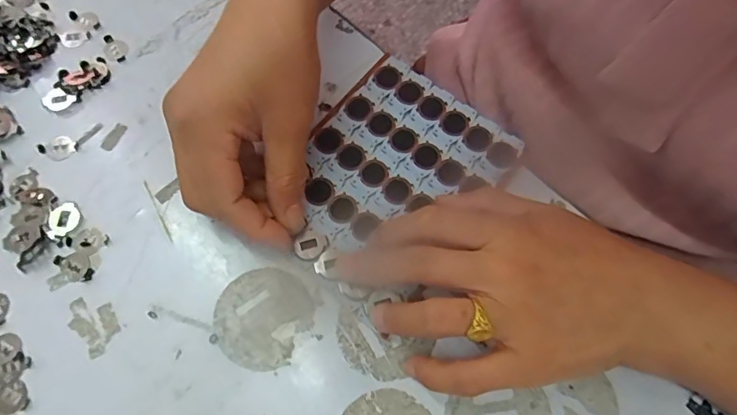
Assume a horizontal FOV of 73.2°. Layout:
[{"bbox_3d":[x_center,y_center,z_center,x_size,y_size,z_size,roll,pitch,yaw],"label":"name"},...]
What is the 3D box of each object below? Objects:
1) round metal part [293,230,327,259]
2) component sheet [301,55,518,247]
[{"bbox_3d":[-0.033,0.021,0.286,0.016,0.004,0.018,38,72,13],"label":"round metal part"},{"bbox_3d":[0.017,-0.027,0.308,0.110,0.004,0.122,37,72,12],"label":"component sheet"}]

